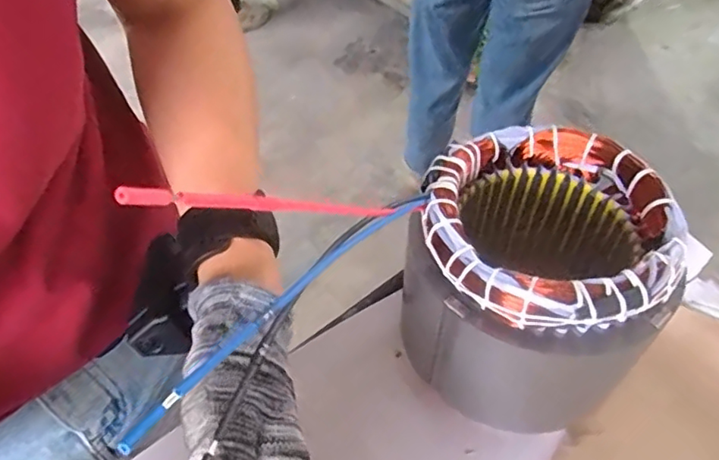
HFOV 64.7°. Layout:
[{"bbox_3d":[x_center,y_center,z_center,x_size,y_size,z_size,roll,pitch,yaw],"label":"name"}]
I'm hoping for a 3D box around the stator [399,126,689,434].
[{"bbox_3d":[0.104,0.031,0.357,0.144,0.131,0.142,13,50,14],"label":"stator"}]

